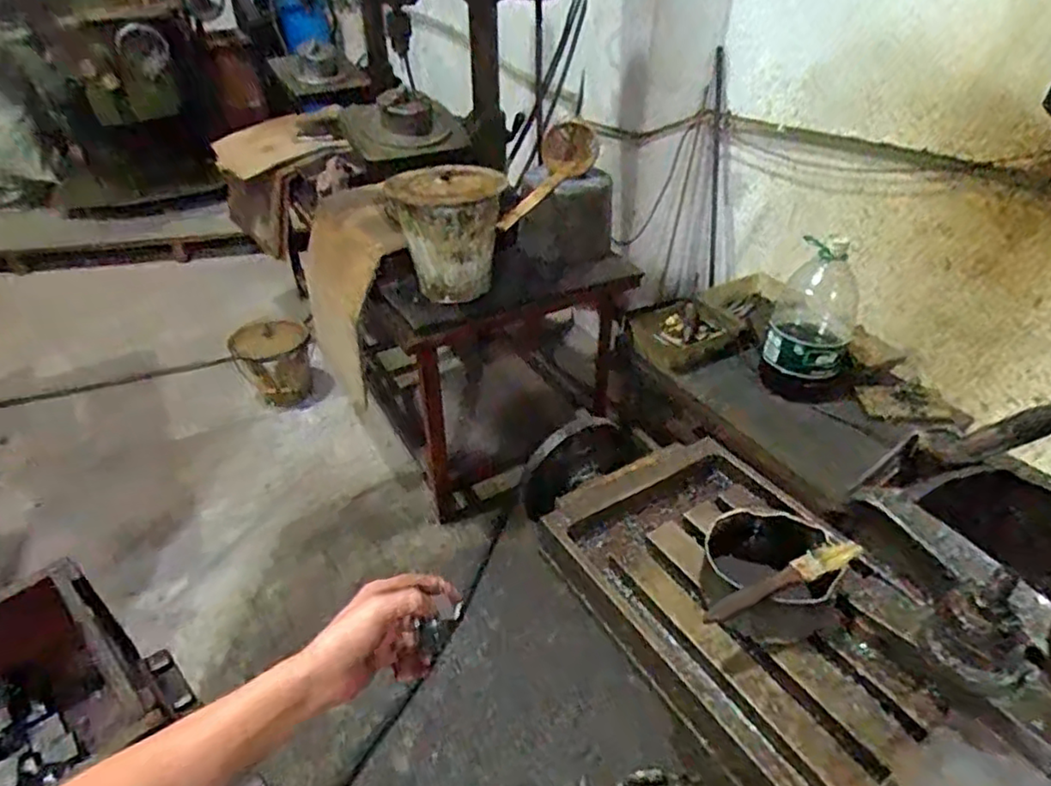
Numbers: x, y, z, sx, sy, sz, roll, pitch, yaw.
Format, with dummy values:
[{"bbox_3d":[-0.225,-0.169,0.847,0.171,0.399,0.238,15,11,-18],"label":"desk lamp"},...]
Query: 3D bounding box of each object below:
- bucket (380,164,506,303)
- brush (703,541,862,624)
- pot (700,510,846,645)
[{"bbox_3d":[-0.175,-0.359,1.439,0.226,0.255,0.223,0,37,0],"label":"bucket"},{"bbox_3d":[0.205,0.146,0.509,0.149,0.016,0.022,-18,40,-22],"label":"brush"},{"bbox_3d":[0.213,0.163,0.566,0.109,0.070,0.106,0,37,0],"label":"pot"}]

